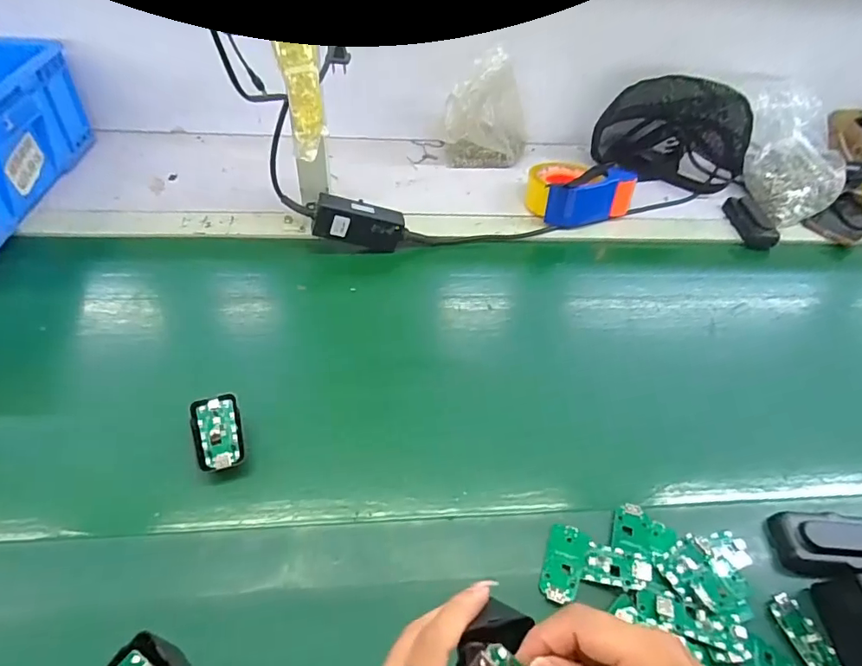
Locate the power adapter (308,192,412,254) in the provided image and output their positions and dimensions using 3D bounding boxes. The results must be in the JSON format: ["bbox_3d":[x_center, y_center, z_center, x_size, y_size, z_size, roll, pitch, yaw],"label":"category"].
[{"bbox_3d":[-0.094,-0.144,0.655,0.126,0.052,0.035,9,50,-22],"label":"power adapter"}]

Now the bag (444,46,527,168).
[{"bbox_3d":[0.095,-0.348,0.807,0.141,0.162,0.077,6,48,-1],"label":"bag"}]

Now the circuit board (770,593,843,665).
[{"bbox_3d":[0.306,0.248,0.404,0.031,0.006,0.065,-7,49,-13],"label":"circuit board"}]

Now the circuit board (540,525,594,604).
[{"bbox_3d":[0.115,0.196,0.422,0.034,0.004,0.064,10,47,17],"label":"circuit board"}]

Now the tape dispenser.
[{"bbox_3d":[0.220,-0.223,0.762,0.151,0.063,0.102,-4,49,-10],"label":"tape dispenser"}]

